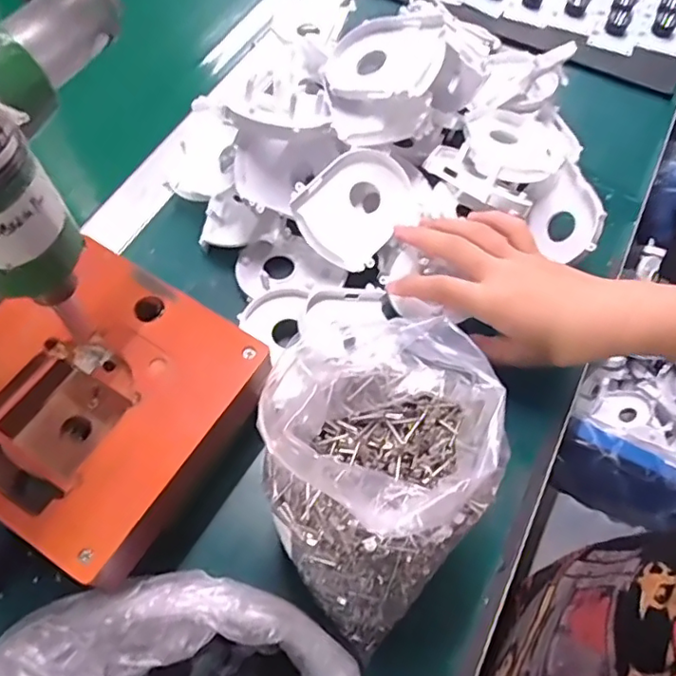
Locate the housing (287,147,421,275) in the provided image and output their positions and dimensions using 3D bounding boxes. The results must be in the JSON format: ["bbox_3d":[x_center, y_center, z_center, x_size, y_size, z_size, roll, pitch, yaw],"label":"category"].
[{"bbox_3d":[0.011,-0.094,0.409,0.066,0.023,0.083,43,85,-7],"label":"housing"}]

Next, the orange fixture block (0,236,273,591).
[{"bbox_3d":[-0.137,0.042,0.336,0.165,0.071,0.151,30,65,13],"label":"orange fixture block"}]

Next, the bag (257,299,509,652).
[{"bbox_3d":[0.029,0.072,0.288,0.123,0.108,0.108,-35,69,-18],"label":"bag"}]

